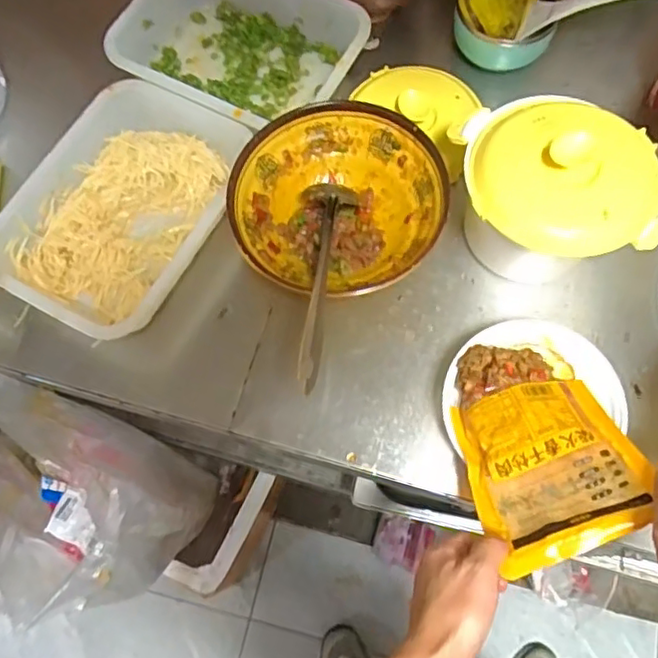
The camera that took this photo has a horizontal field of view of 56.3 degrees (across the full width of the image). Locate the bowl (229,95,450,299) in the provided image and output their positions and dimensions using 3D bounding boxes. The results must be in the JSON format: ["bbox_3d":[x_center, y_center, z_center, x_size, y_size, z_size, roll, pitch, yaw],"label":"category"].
[{"bbox_3d":[0.007,-0.131,0.672,0.219,0.081,0.211,-1,70,2],"label":"bowl"}]

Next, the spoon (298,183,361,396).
[{"bbox_3d":[-0.010,-0.045,0.606,0.058,0.053,0.259,5,57,4],"label":"spoon"}]

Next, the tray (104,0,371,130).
[{"bbox_3d":[-0.110,-0.343,0.767,0.280,0.078,0.218,28,73,12],"label":"tray"}]

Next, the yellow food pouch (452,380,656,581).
[{"bbox_3d":[0.188,0.117,0.522,0.135,0.028,0.150,-20,50,14],"label":"yellow food pouch"}]

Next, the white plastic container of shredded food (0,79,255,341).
[{"bbox_3d":[-0.225,-0.133,0.685,0.212,0.061,0.285,28,73,11],"label":"white plastic container of shredded food"}]

